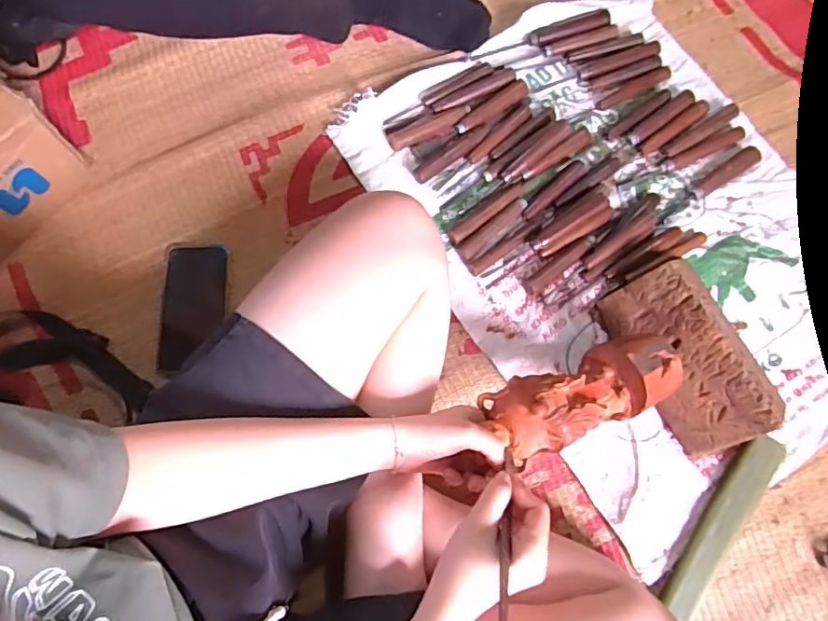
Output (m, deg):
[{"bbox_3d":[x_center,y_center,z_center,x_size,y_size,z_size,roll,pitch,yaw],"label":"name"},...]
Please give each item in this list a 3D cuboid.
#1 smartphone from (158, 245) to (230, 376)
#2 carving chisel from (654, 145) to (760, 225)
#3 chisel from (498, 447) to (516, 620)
[{"bbox_3d":[-0.275,-0.003,0.667,0.075,0.012,0.157,0,76,0],"label":"smartphone"},{"bbox_3d":[0.377,-0.160,0.683,0.159,0.014,0.021,-34,78,-8],"label":"carving chisel"},{"bbox_3d":[0.073,0.179,0.415,0.010,0.199,0.013,17,117,4],"label":"chisel"}]

